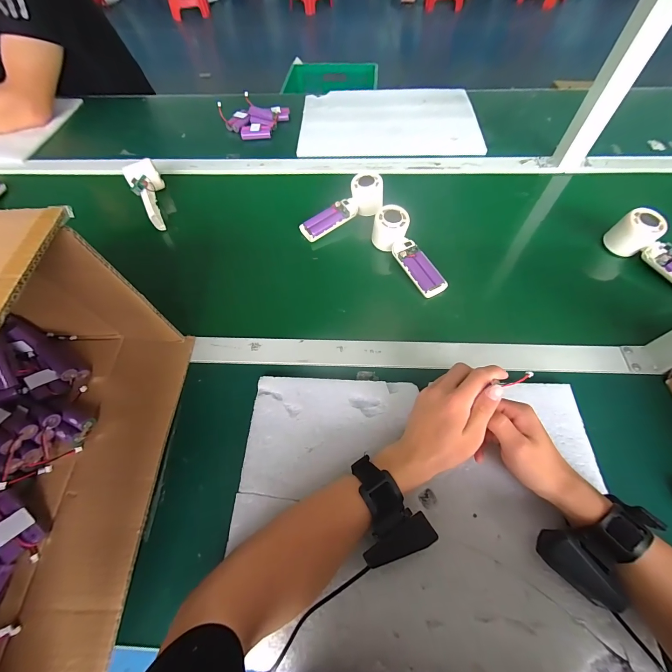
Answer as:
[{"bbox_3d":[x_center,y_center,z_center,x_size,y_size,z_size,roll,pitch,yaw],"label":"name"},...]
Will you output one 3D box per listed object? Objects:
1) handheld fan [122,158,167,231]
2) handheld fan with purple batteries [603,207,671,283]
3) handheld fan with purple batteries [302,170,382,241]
[{"bbox_3d":[-0.359,-0.266,0.603,0.045,0.074,0.153,-15,76,-7],"label":"handheld fan"},{"bbox_3d":[0.509,-0.127,0.484,0.050,0.053,0.162,-33,65,-16],"label":"handheld fan with purple batteries"},{"bbox_3d":[0.013,-0.228,0.570,0.168,0.047,0.062,-33,64,1],"label":"handheld fan with purple batteries"}]

